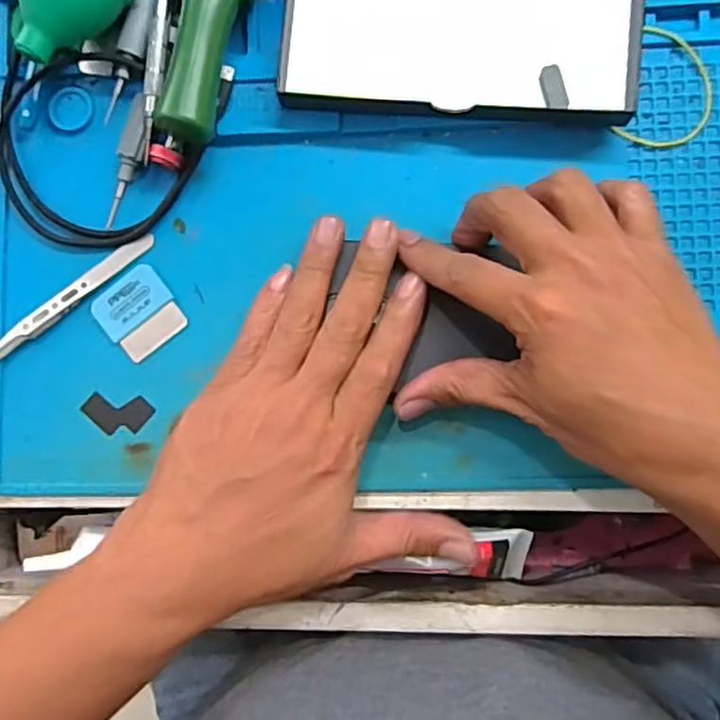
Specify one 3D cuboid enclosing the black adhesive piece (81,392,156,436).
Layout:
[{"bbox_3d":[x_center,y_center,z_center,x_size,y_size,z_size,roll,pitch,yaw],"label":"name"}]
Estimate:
[{"bbox_3d":[-0.127,0.026,0.354,0.032,0.004,0.026,39,84,6],"label":"black adhesive piece"}]

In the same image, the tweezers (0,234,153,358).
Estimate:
[{"bbox_3d":[-0.158,-0.030,0.354,0.114,0.009,0.013,-37,84,0],"label":"tweezers"}]

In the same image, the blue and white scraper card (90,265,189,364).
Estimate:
[{"bbox_3d":[-0.116,-0.025,0.355,0.038,0.004,0.041,-40,84,0],"label":"blue and white scraper card"}]

